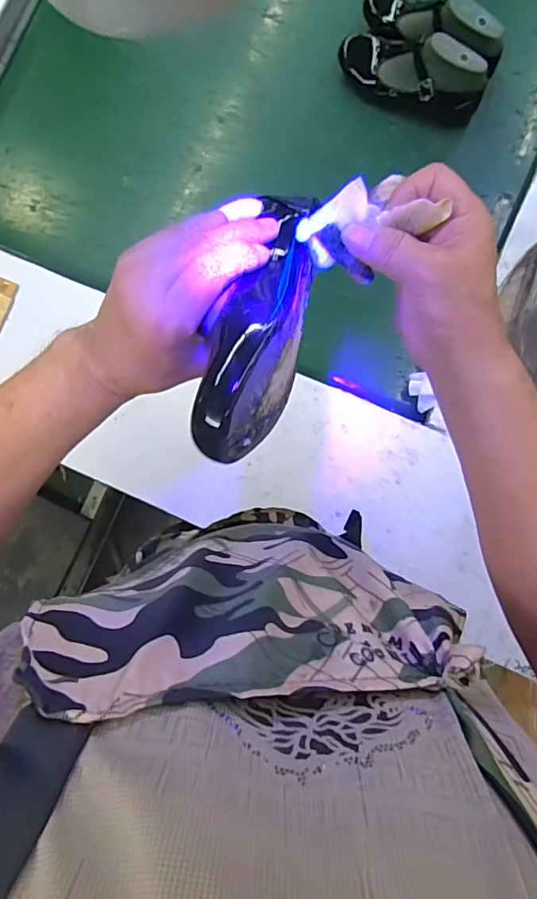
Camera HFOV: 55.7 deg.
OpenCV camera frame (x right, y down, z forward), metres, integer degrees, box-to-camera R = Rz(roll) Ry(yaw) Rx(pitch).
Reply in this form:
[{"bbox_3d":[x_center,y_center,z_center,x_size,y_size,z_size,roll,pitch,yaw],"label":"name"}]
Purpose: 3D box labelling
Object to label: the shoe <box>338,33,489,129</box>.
[{"bbox_3d":[0.205,-0.548,0.740,0.214,0.095,0.063,21,87,6],"label":"shoe"}]

